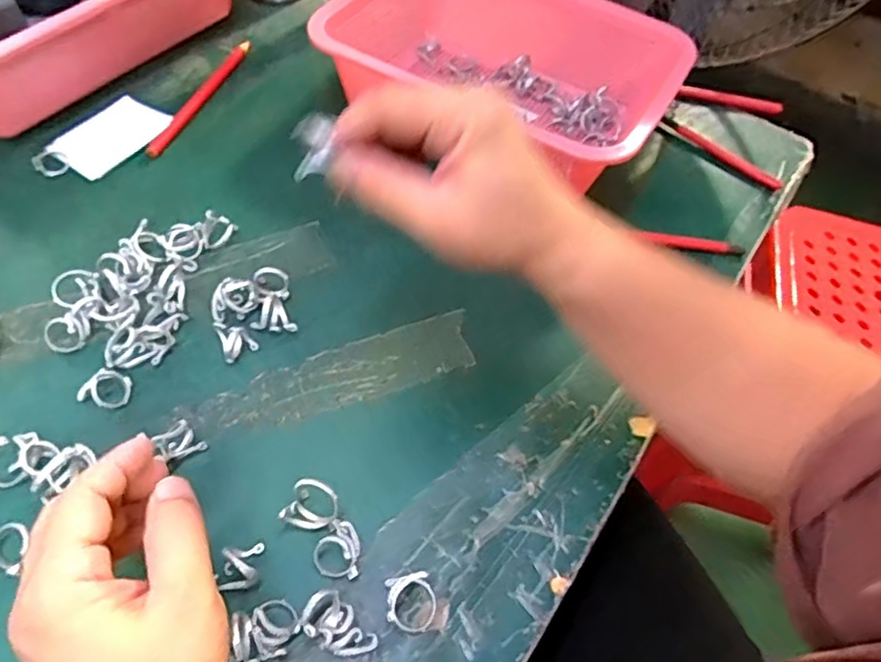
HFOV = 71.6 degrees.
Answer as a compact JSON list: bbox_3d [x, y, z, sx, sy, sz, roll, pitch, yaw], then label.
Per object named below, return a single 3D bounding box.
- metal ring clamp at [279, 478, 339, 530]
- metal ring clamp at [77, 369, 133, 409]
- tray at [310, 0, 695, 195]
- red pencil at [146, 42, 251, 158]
[{"bbox_3d":[-0.069,0.091,0.318,0.028,0.022,0.023,-33,64,-24],"label":"metal ring clamp"},{"bbox_3d":[-0.193,0.034,0.351,0.019,0.017,0.027,40,61,20],"label":"metal ring clamp"},{"bbox_3d":[0.050,-0.208,0.496,0.260,0.077,0.187,24,57,11],"label":"tray"},{"bbox_3d":[-0.200,-0.197,0.511,0.013,0.010,0.153,17,56,6],"label":"red pencil"}]

